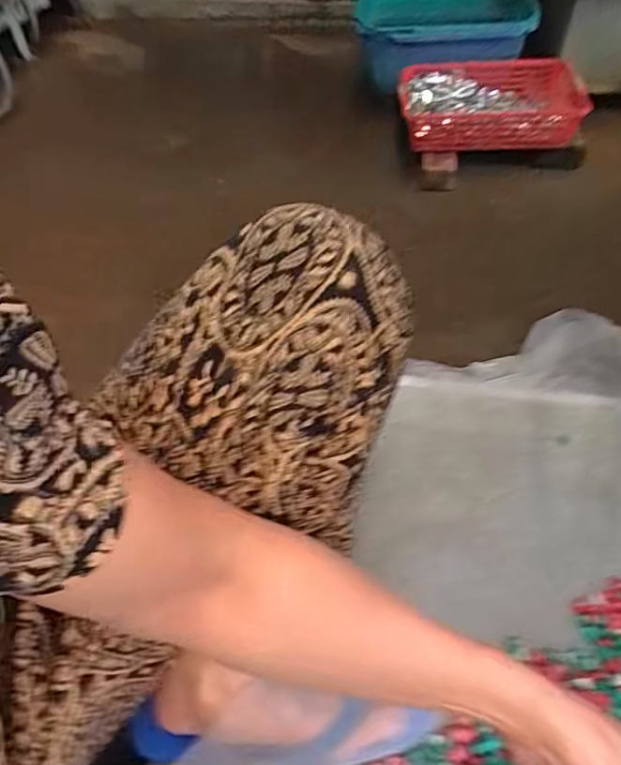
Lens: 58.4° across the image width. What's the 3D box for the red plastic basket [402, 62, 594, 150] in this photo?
[{"bbox_3d":[0.433,-0.683,1.369,0.424,0.105,0.323,8,50,11],"label":"red plastic basket"}]

